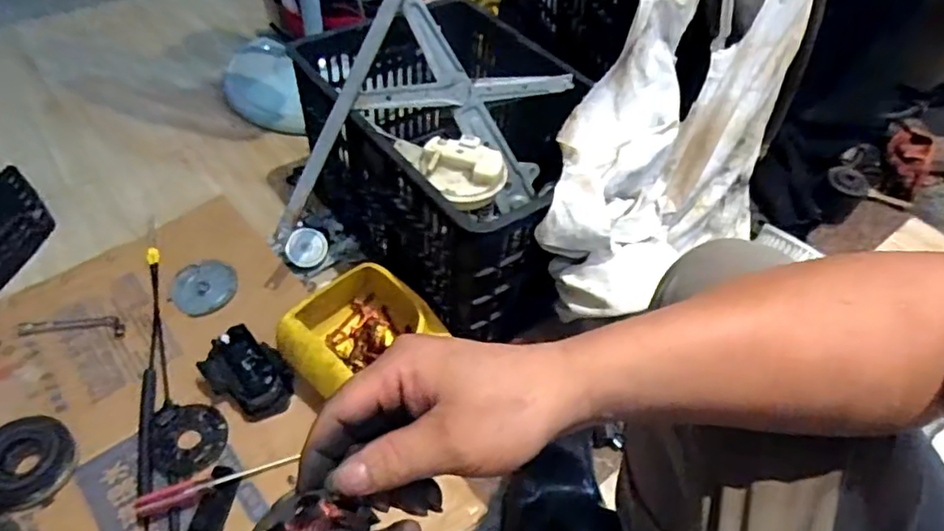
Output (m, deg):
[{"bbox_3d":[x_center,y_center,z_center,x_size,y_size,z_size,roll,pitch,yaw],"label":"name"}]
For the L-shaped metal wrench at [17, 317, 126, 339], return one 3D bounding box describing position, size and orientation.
[{"bbox_3d":[-0.575,0.088,0.896,0.150,0.015,0.032,4,48,-1],"label":"L-shaped metal wrench"}]

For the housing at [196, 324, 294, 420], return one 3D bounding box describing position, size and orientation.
[{"bbox_3d":[-0.297,0.145,0.828,0.124,0.065,0.081,29,54,20],"label":"housing"}]

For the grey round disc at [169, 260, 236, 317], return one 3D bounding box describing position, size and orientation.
[{"bbox_3d":[-0.412,0.033,0.956,0.092,0.008,0.095,-11,59,-20],"label":"grey round disc"}]

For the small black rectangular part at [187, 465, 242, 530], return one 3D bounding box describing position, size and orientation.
[{"bbox_3d":[-0.307,0.284,0.734,0.037,0.017,0.098,8,48,4],"label":"small black rectangular part"}]

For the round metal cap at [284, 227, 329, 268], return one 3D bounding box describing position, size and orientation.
[{"bbox_3d":[-0.266,-0.028,1.001,0.062,0.010,0.062,0,88,-15],"label":"round metal cap"}]

